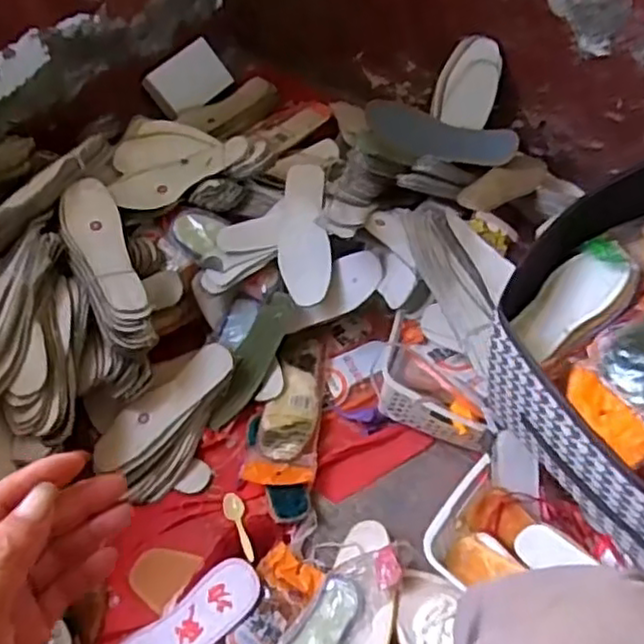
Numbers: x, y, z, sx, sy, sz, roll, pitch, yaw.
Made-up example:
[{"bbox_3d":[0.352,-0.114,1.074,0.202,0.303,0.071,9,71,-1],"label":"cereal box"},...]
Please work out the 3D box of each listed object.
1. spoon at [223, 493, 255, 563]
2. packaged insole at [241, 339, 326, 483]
[{"bbox_3d":[-0.099,0.245,0.827,0.025,0.008,0.103,-17,35,-11],"label":"spoon"},{"bbox_3d":[-0.043,0.108,0.909,0.084,0.028,0.216,4,53,5],"label":"packaged insole"}]

